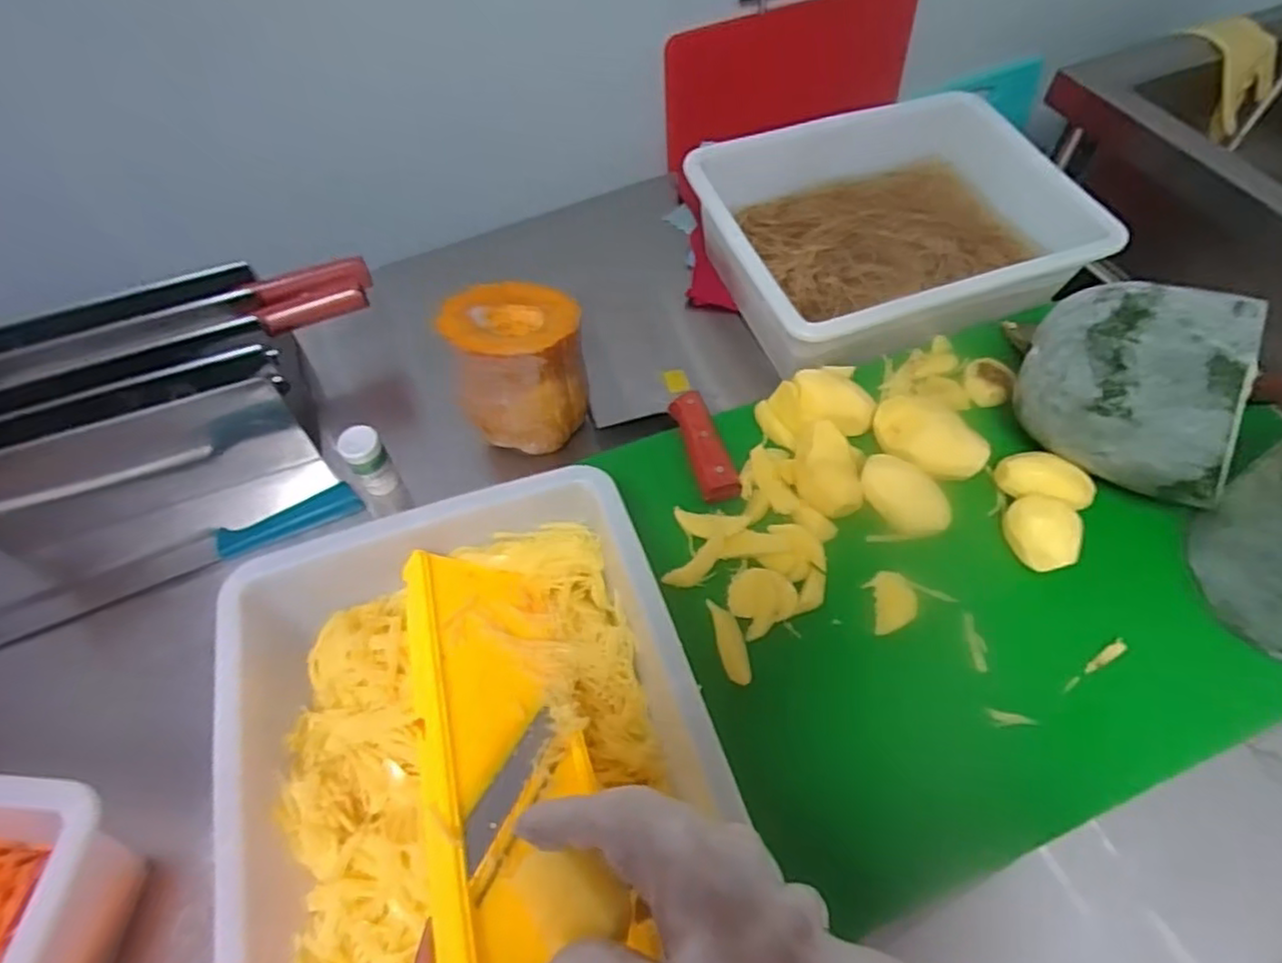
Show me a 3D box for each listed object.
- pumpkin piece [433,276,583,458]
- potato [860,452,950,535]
[{"bbox_3d":[-0.105,-0.095,0.608,0.112,0.118,0.084,-8,57,-4],"label":"pumpkin piece"},{"bbox_3d":[0.218,0.013,0.575,0.045,0.041,0.078,-39,64,-22],"label":"potato"}]

